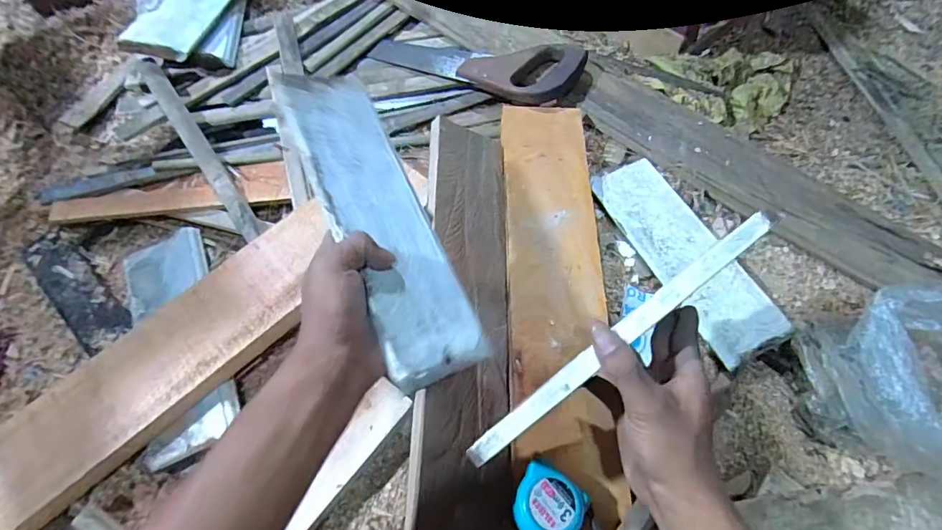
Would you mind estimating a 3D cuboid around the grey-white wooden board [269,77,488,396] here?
[{"bbox_3d":[-0.072,-0.042,0.355,0.079,0.010,0.269,-15,73,-39],"label":"grey-white wooden board"}]

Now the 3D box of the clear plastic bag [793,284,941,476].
[{"bbox_3d":[0.409,0.098,0.407,0.174,0.117,0.149,17,68,7],"label":"clear plastic bag"}]

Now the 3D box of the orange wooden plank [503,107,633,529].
[{"bbox_3d":[0.095,0.063,0.475,0.109,0.027,0.572,0,67,3],"label":"orange wooden plank"}]

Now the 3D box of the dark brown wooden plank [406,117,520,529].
[{"bbox_3d":[-0.007,0.110,0.456,0.107,0.013,0.576,12,66,-28],"label":"dark brown wooden plank"}]

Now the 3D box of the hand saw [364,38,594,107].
[{"bbox_3d":[0.001,-0.291,0.636,0.300,0.033,0.097,21,69,11],"label":"hand saw"}]

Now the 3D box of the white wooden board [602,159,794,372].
[{"bbox_3d":[0.242,-0.015,0.535,0.088,0.028,0.262,-23,68,-7],"label":"white wooden board"}]

